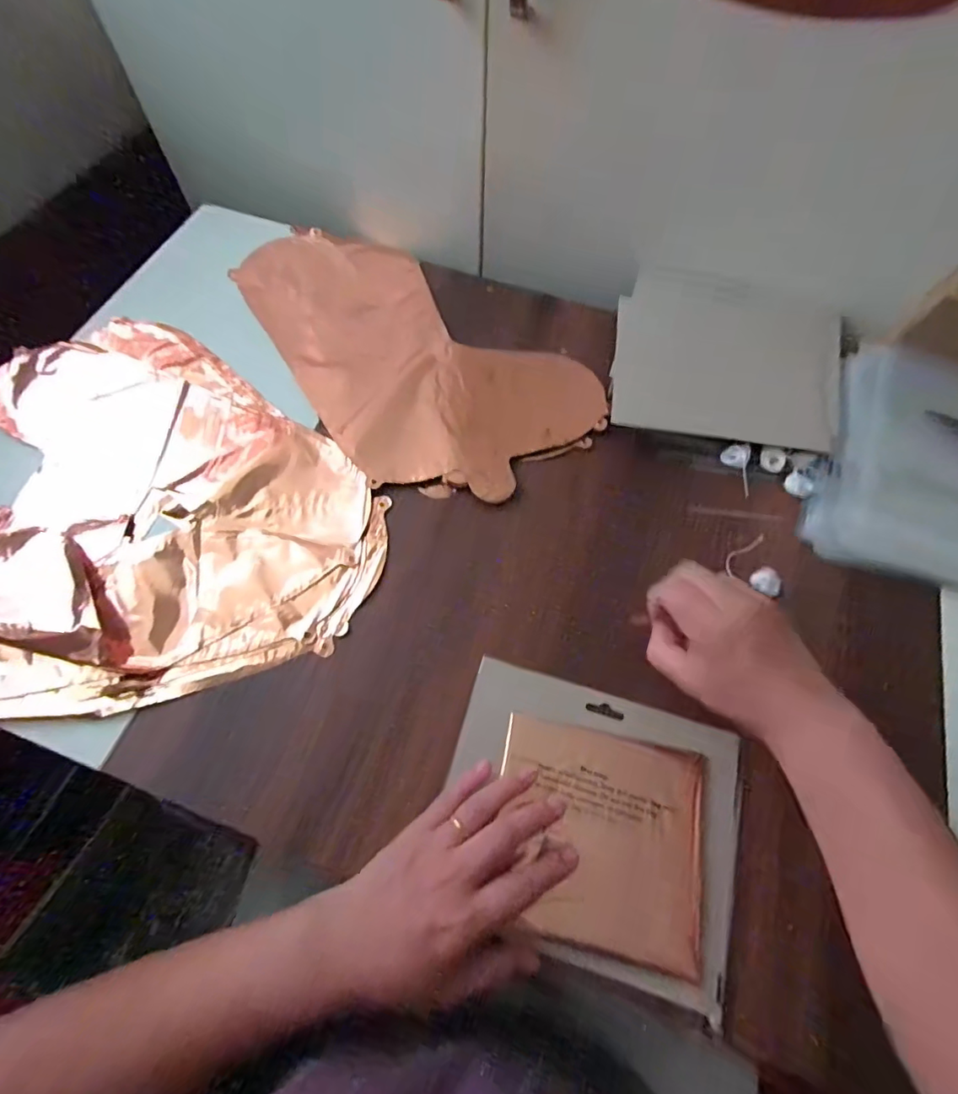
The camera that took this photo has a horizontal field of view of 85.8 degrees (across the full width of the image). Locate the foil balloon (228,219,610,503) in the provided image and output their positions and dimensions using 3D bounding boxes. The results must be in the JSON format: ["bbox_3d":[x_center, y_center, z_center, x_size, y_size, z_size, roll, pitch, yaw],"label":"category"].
[{"bbox_3d":[-0.081,-0.208,0.532,0.225,0.013,0.408,-36,71,-17],"label":"foil balloon"}]

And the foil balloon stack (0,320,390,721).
[{"bbox_3d":[-0.310,-0.055,0.439,0.413,0.031,0.374,-13,65,-8],"label":"foil balloon stack"}]

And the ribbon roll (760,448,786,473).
[{"bbox_3d":[0.267,-0.079,0.469,0.022,0.008,0.021,1,64,-1],"label":"ribbon roll"}]

